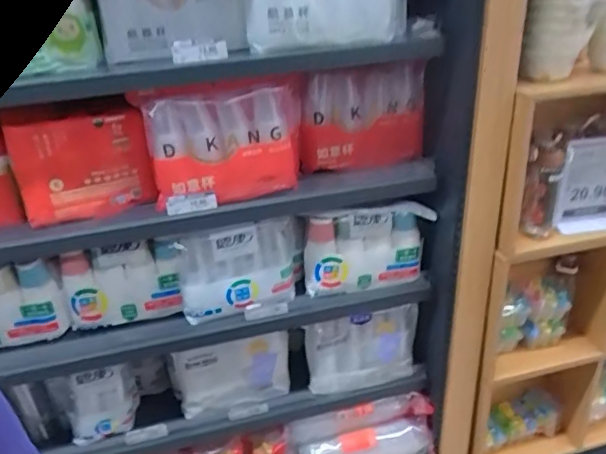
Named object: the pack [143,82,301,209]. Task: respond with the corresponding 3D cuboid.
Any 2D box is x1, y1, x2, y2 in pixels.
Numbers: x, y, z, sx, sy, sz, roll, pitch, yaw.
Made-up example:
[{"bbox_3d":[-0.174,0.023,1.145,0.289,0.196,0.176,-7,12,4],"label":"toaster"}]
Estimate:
[{"bbox_3d":[-0.159,-0.182,1.203,0.328,0.232,0.113,-10,28,-11],"label":"pack"}]

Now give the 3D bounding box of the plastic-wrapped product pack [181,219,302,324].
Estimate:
[{"bbox_3d":[-0.139,0.095,1.327,0.301,0.216,0.080,-15,29,-20],"label":"plastic-wrapped product pack"}]

